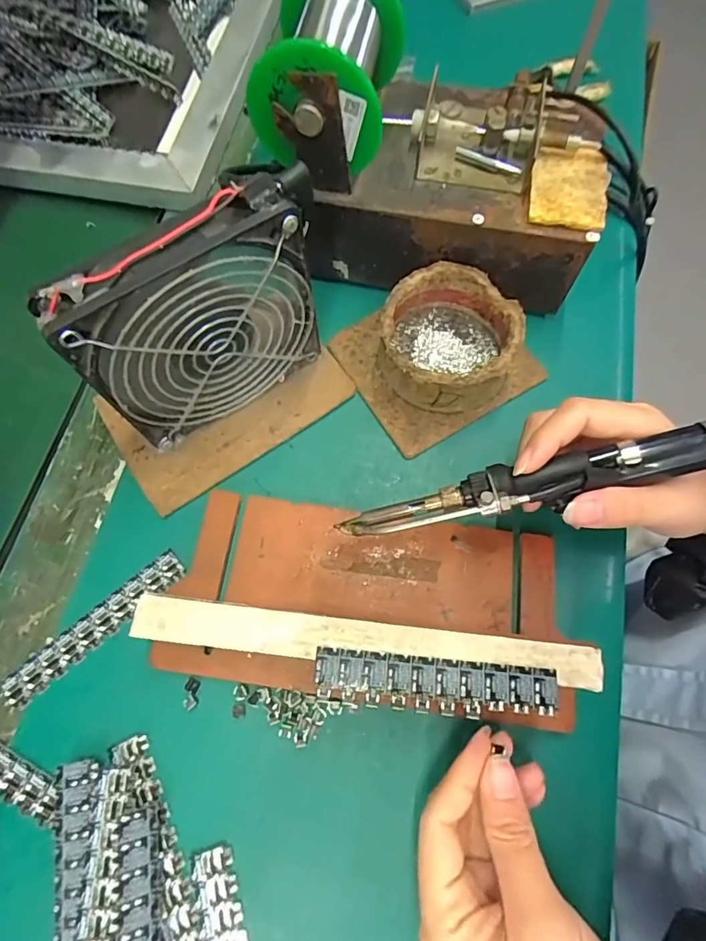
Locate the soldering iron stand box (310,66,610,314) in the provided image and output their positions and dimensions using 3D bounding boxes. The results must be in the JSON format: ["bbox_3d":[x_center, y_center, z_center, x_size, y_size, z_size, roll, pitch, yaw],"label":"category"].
[{"bbox_3d":[0.062,-0.180,0.318,0.170,0.081,0.112,7,71,4],"label":"soldering iron stand box"}]

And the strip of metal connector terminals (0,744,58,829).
[{"bbox_3d":[-0.178,0.151,0.249,0.080,0.008,0.017,25,74,10],"label":"strip of metal connector terminals"}]

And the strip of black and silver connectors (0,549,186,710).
[{"bbox_3d":[-0.142,0.086,0.273,0.108,0.004,0.019,-40,74,-11],"label":"strip of black and silver connectors"}]

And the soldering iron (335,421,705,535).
[{"bbox_3d":[0.099,0.003,0.236,0.213,0.025,0.023,-14,71,9],"label":"soldering iron"}]

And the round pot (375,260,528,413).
[{"bbox_3d":[0.058,-0.080,0.307,0.079,0.040,0.083,-1,71,2],"label":"round pot"}]

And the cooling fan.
[{"bbox_3d":[-0.074,-0.073,0.259,0.123,0.131,0.026,-33,73,-9],"label":"cooling fan"}]

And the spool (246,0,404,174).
[{"bbox_3d":[-0.012,-0.216,0.261,0.066,0.059,0.081,10,70,5],"label":"spool"}]

